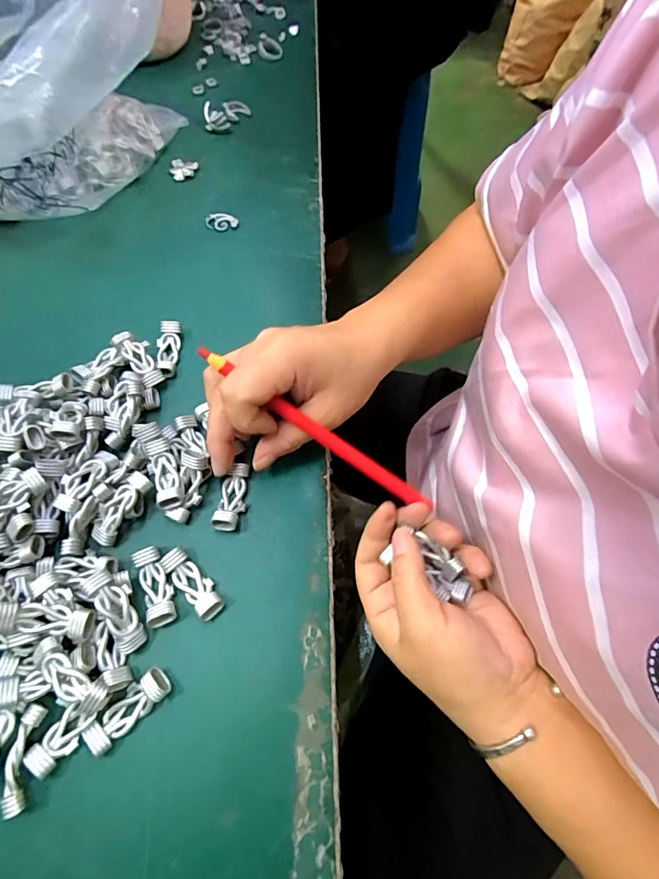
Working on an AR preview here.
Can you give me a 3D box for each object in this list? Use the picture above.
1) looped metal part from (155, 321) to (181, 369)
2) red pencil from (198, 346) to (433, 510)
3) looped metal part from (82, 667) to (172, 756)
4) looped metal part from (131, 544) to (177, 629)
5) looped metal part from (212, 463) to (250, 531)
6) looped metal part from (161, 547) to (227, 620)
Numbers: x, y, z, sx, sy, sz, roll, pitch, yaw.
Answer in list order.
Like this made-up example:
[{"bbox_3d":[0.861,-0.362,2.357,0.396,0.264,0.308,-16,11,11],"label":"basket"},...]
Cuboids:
[{"bbox_3d":[-0.120,-0.068,0.328,0.016,0.013,0.040,3,64,-2],"label":"looped metal part"},{"bbox_3d":[-0.009,-0.007,0.262,0.154,0.013,0.010,34,65,-9],"label":"red pencil"},{"bbox_3d":[-0.103,0.138,0.229,0.043,0.011,0.016,-37,71,-19],"label":"looped metal part"},{"bbox_3d":[-0.101,0.082,0.256,0.016,0.011,0.048,-20,67,-12],"label":"looped metal part"},{"bbox_3d":[-0.061,0.036,0.280,0.015,0.012,0.044,7,64,1],"label":"looped metal part"},{"bbox_3d":[-0.079,0.083,0.257,0.015,0.011,0.046,-41,73,-20],"label":"looped metal part"}]

